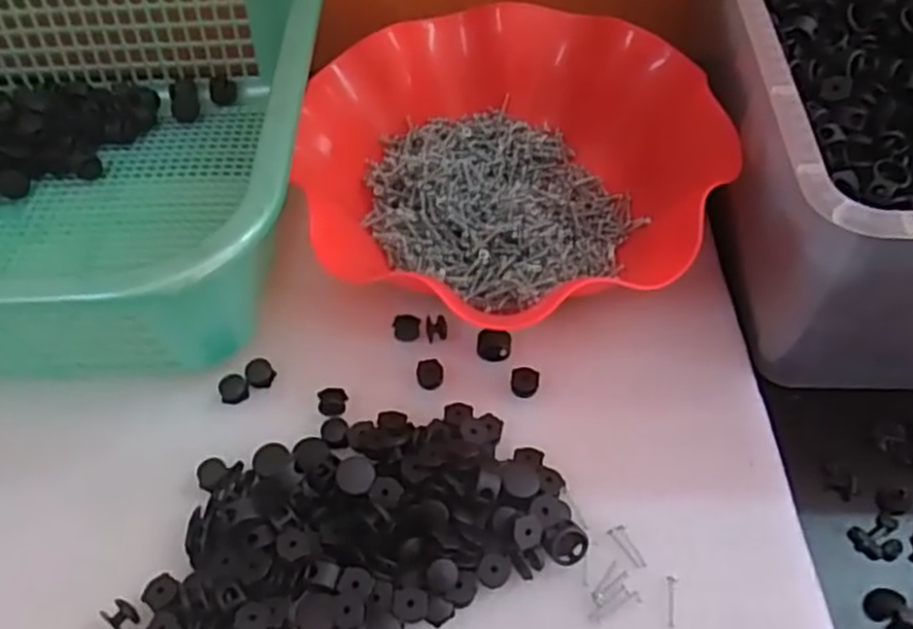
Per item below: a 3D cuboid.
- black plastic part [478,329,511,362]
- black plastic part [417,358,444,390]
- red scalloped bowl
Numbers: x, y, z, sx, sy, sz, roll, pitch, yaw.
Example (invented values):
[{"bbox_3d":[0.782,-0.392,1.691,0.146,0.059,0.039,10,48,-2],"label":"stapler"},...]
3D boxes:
[{"bbox_3d":[0.019,0.015,0.371,0.017,0.011,0.013,3,54,3],"label":"black plastic part"},{"bbox_3d":[-0.013,0.029,0.365,0.013,0.007,0.014,4,54,4],"label":"black plastic part"},{"bbox_3d":[0.024,-0.083,0.409,0.208,0.067,0.202,-1,54,1],"label":"red scalloped bowl"}]

